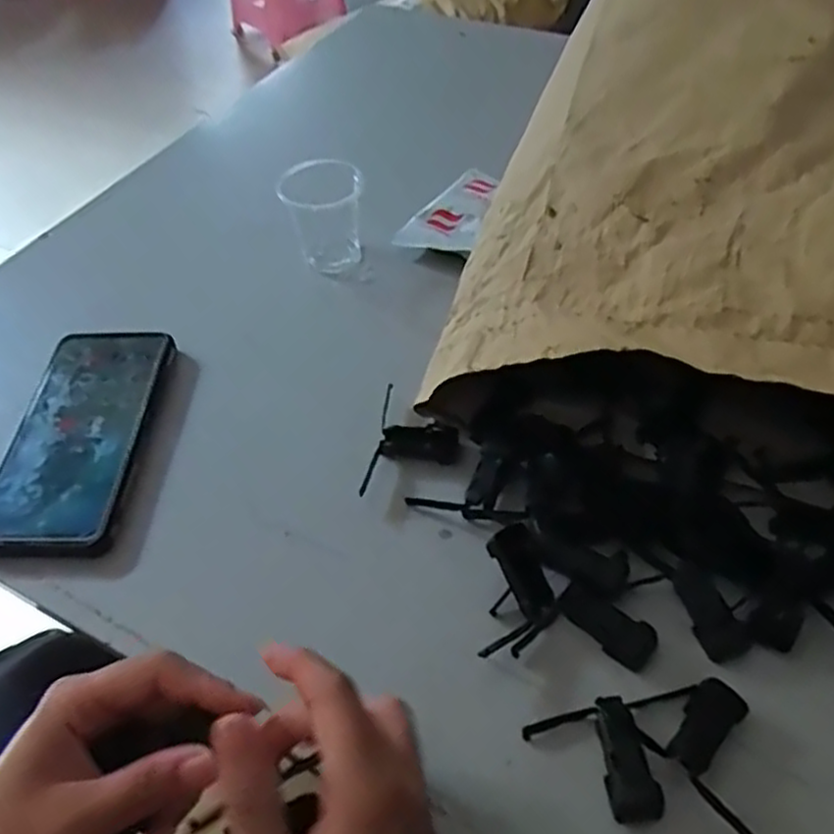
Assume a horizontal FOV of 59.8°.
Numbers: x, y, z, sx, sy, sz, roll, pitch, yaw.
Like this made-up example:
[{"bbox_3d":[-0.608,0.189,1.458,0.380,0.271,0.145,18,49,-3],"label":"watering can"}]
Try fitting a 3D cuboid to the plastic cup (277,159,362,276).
[{"bbox_3d":[-0.068,-0.151,0.537,0.052,0.068,0.055,6,50,8],"label":"plastic cup"}]

